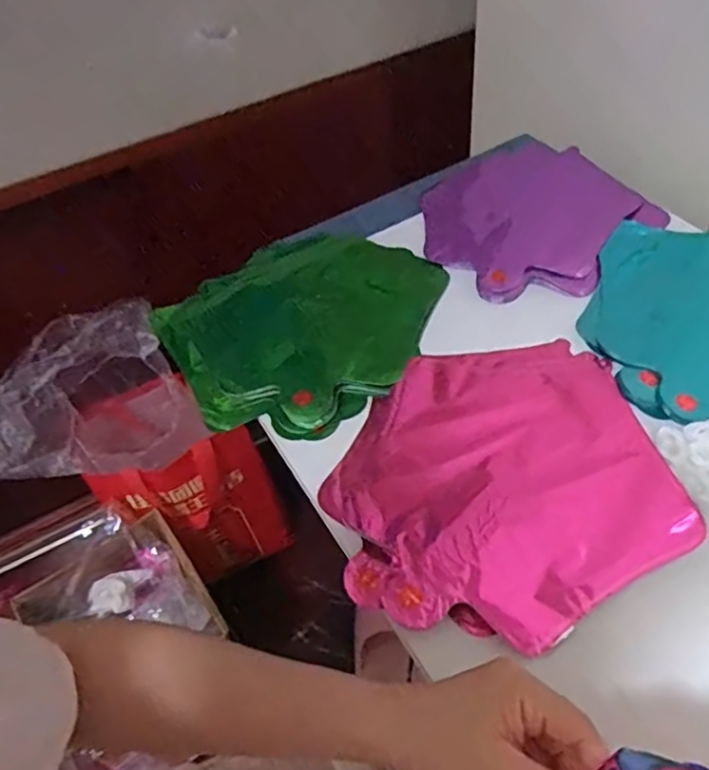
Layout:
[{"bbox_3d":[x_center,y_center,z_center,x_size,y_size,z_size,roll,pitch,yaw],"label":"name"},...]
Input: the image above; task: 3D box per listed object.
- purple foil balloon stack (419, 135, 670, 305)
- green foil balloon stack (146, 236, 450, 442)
[{"bbox_3d":[0.180,-0.188,0.673,0.226,0.025,0.265,-21,51,-12],"label":"purple foil balloon stack"},{"bbox_3d":[-0.046,-0.063,0.598,0.227,0.035,0.254,32,60,28],"label":"green foil balloon stack"}]

